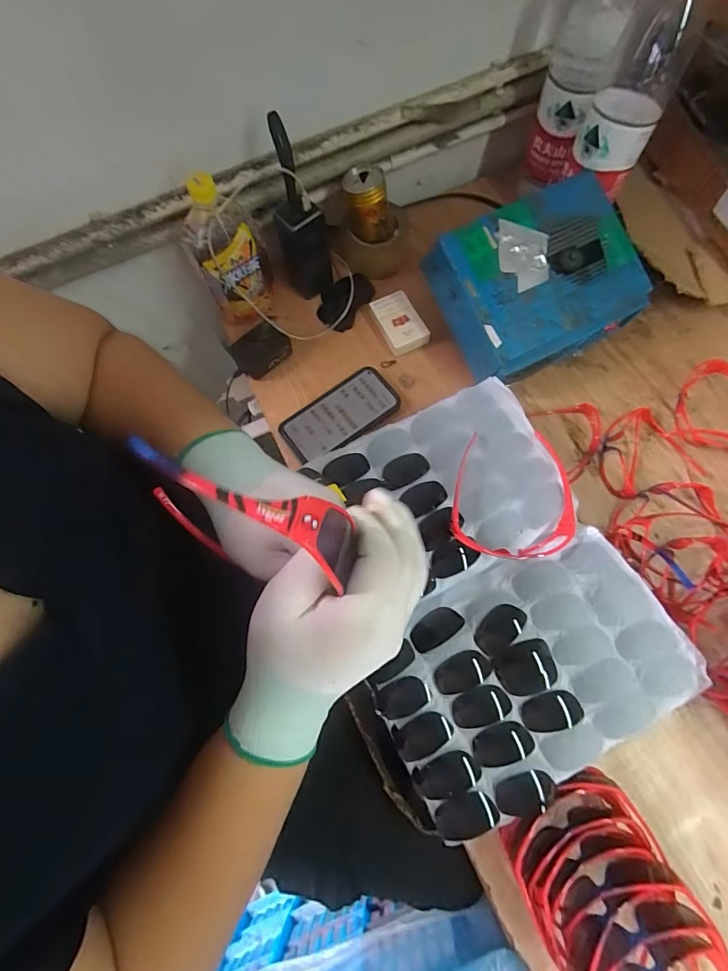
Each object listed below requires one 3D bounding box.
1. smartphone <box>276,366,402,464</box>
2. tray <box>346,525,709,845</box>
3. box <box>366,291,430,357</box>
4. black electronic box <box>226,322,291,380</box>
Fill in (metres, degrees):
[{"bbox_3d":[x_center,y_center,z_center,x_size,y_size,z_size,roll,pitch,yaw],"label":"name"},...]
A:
[{"bbox_3d":[-0.033,-0.099,0.616,0.163,0.009,0.079,-34,74,-8],"label":"smartphone"},{"bbox_3d":[0.144,0.190,0.439,0.323,0.053,0.207,-36,74,0],"label":"tray"},{"bbox_3d":[0.050,-0.240,0.658,0.060,0.029,0.089,-26,73,-6],"label":"box"},{"bbox_3d":[-0.151,-0.198,0.654,0.082,0.027,0.059,-36,74,-9],"label":"black electronic box"}]

